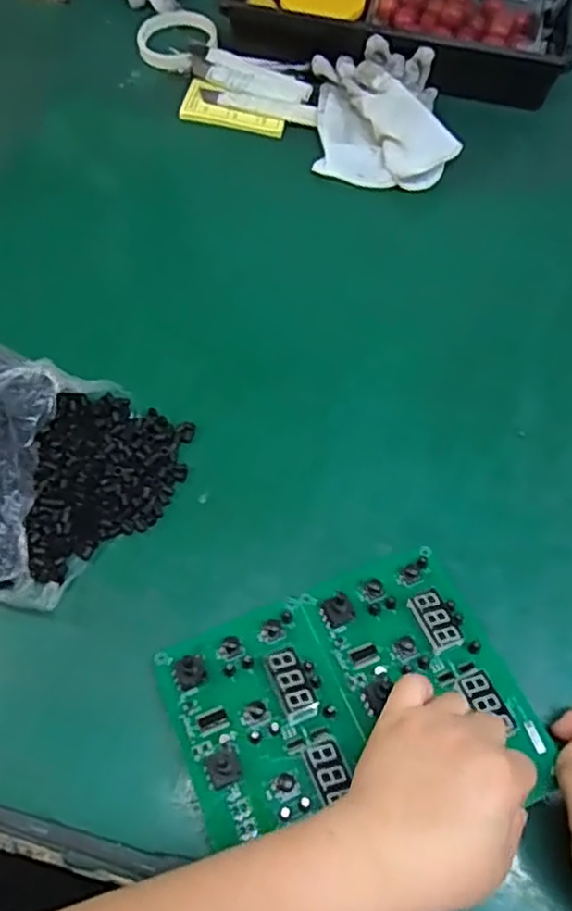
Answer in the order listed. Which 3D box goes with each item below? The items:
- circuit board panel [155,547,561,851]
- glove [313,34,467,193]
[{"bbox_3d":[0.037,0.147,0.414,0.201,0.027,0.140,-18,64,-12],"label":"circuit board panel"},{"bbox_3d":[0.097,-0.340,0.677,0.139,0.045,0.168,3,61,-1],"label":"glove"}]

